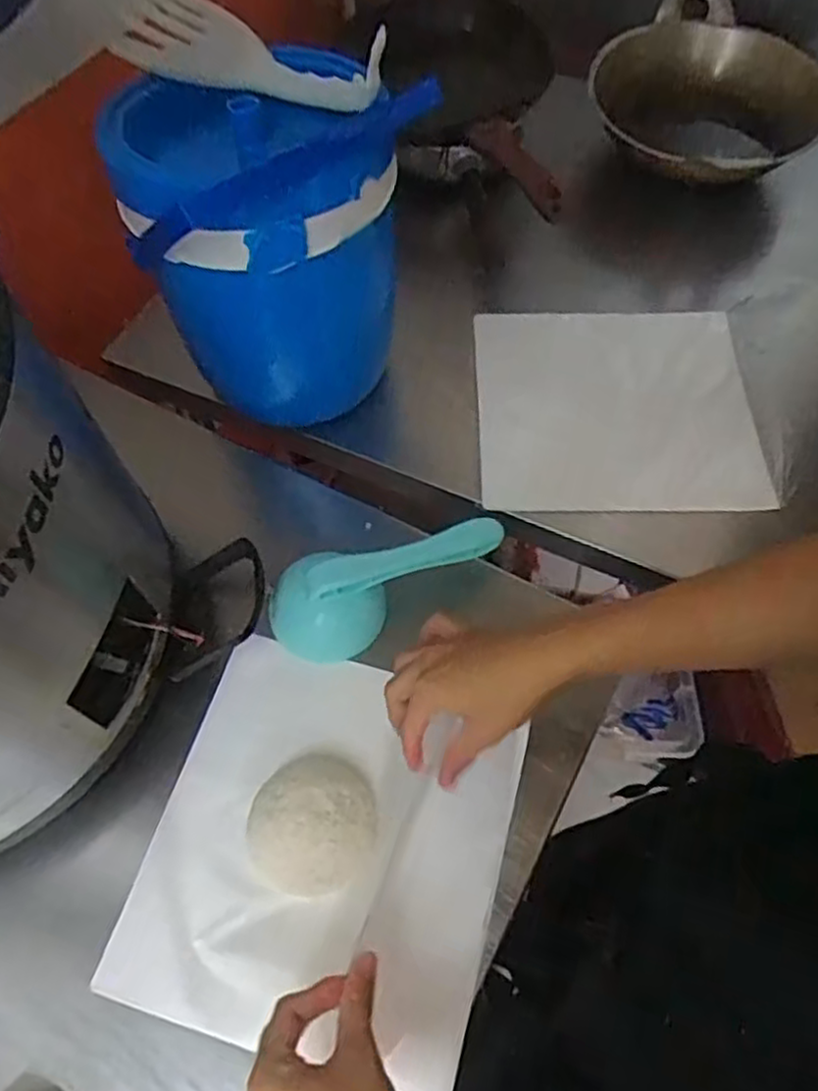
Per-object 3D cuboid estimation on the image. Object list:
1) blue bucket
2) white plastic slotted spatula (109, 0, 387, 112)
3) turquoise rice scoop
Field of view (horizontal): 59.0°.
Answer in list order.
[{"bbox_3d":[-0.102,-0.265,0.648,0.226,0.273,0.226,0,61,1],"label":"blue bucket"},{"bbox_3d":[-0.134,-0.392,0.576,0.266,0.068,0.076,36,68,18],"label":"white plastic slotted spatula"},{"bbox_3d":[-0.023,0.023,0.601,0.202,0.052,0.086,-26,63,2],"label":"turquoise rice scoop"}]

